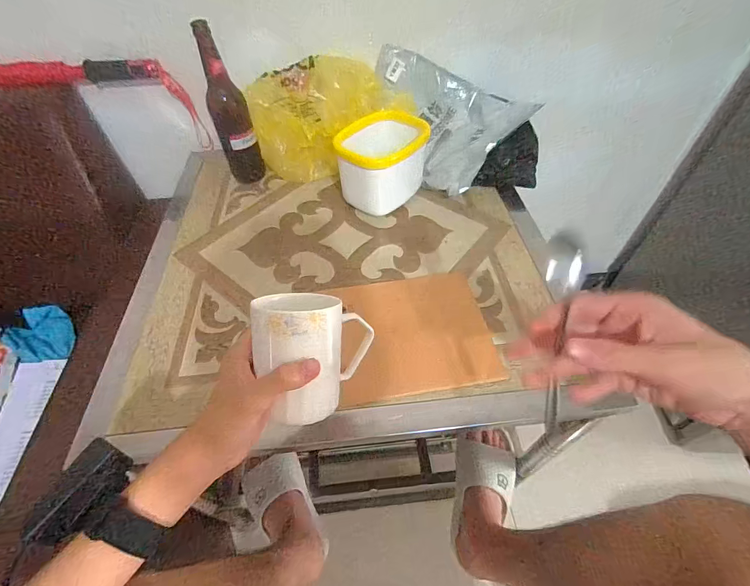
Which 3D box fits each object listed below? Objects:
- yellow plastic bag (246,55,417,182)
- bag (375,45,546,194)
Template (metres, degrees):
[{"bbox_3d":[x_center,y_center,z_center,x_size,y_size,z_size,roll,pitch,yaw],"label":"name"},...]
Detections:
[{"bbox_3d":[-0.084,-0.353,0.722,0.302,0.153,0.171,-15,53,-10],"label":"yellow plastic bag"},{"bbox_3d":[0.177,-0.359,0.734,0.235,0.159,0.284,-20,53,-13],"label":"bag"}]

